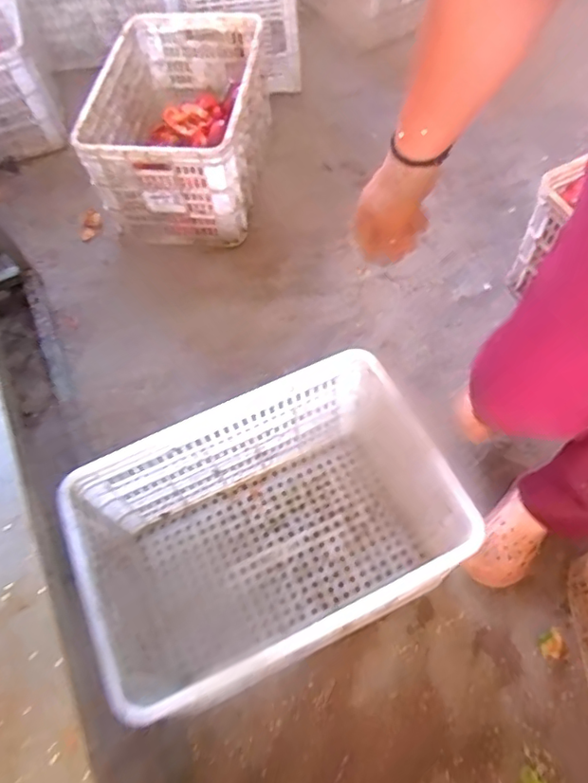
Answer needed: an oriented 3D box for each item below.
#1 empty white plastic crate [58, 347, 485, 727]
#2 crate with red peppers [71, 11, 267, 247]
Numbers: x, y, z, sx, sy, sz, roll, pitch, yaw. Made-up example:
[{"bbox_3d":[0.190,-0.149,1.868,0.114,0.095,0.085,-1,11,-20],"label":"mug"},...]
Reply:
[{"bbox_3d":[-0.036,0.235,0.891,0.532,0.289,0.357,-24,61,-10],"label":"empty white plastic crate"},{"bbox_3d":[-0.280,-0.673,1.397,0.372,0.247,0.614,0,58,5],"label":"crate with red peppers"}]

